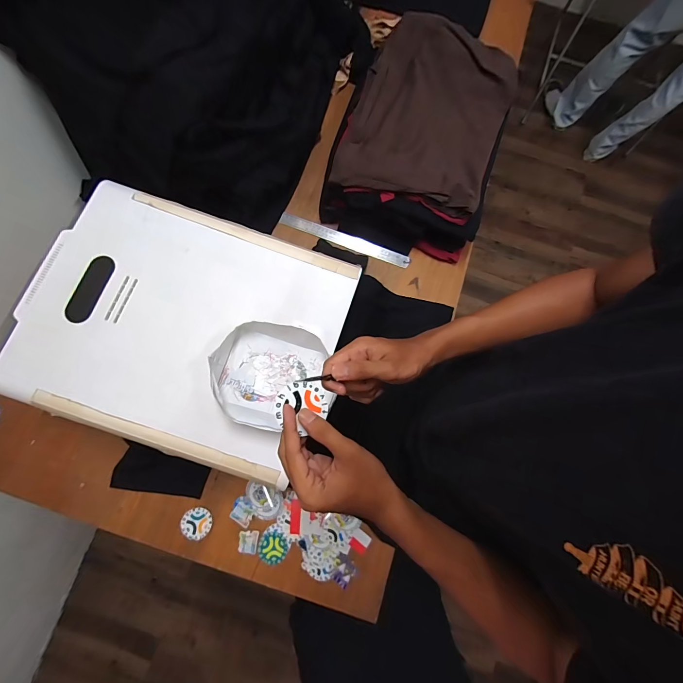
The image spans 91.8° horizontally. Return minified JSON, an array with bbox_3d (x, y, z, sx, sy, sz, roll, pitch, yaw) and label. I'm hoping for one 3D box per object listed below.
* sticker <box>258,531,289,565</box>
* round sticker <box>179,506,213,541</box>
[{"bbox_3d":[-0.132,0.397,0.637,0.057,0.005,0.055,1,78,-2],"label":"sticker"},{"bbox_3d":[-0.281,0.352,0.641,0.057,0.005,0.056,3,69,-9],"label":"round sticker"}]

